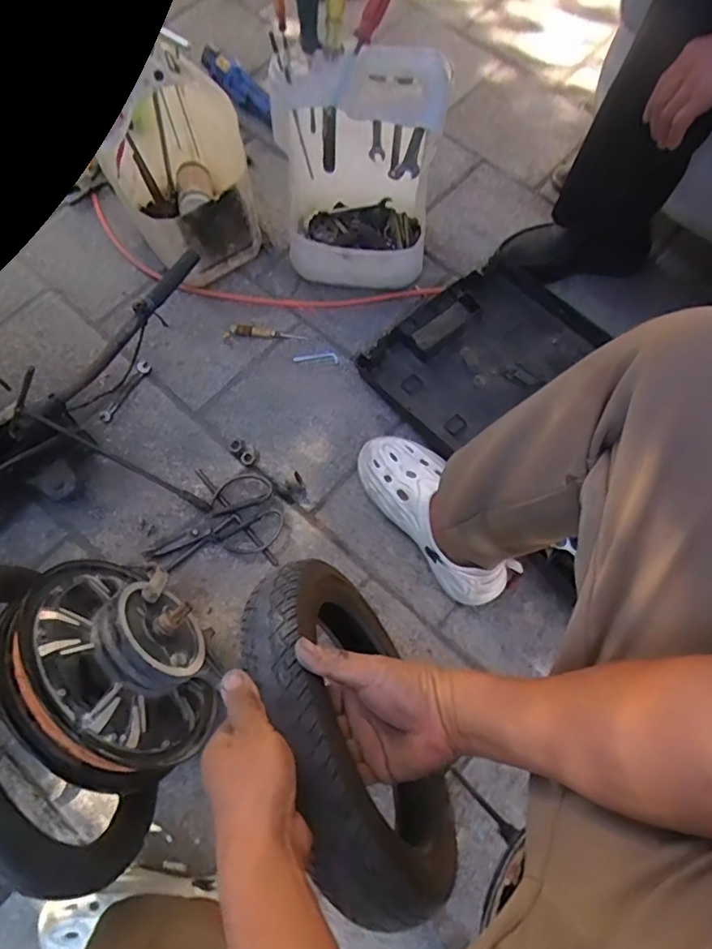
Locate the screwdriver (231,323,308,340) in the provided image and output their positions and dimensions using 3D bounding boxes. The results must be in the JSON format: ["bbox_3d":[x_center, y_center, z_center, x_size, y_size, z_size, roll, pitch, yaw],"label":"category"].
[{"bbox_3d":[-0.153,-0.244,0.975,0.132,0.012,0.023,9,67,7],"label":"screwdriver"}]

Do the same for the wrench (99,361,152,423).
[{"bbox_3d":[-0.383,-0.138,0.940,0.022,0.004,0.120,26,70,13],"label":"wrench"}]

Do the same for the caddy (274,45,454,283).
[{"bbox_3d":[0.004,-0.457,0.879,0.233,0.327,0.188,7,69,4],"label":"caddy"}]

